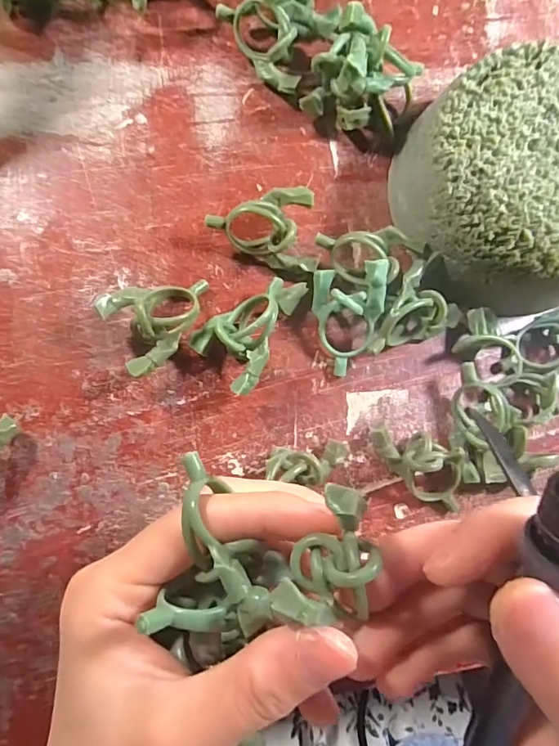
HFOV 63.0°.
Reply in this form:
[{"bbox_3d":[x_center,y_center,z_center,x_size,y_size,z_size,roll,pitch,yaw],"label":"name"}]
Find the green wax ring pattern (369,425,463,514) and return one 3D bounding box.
[{"bbox_3d":[0.056,0.039,0.195,0.034,0.025,0.027,12,83,-5],"label":"green wax ring pattern"}]

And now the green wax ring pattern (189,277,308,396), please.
[{"bbox_3d":[-0.008,-0.020,0.195,0.053,0.021,0.032,-44,90,-8],"label":"green wax ring pattern"}]

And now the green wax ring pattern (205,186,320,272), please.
[{"bbox_3d":[-0.007,-0.059,0.199,0.045,0.022,0.032,-10,86,-7],"label":"green wax ring pattern"}]

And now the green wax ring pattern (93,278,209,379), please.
[{"bbox_3d":[-0.047,-0.023,0.189,0.042,0.024,0.034,-26,88,-8],"label":"green wax ring pattern"}]

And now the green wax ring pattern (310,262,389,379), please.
[{"bbox_3d":[0.030,-0.023,0.194,0.025,0.031,0.045,-3,85,-7],"label":"green wax ring pattern"}]

